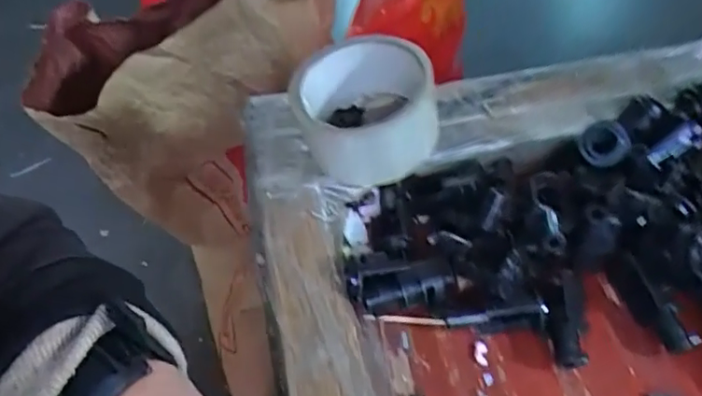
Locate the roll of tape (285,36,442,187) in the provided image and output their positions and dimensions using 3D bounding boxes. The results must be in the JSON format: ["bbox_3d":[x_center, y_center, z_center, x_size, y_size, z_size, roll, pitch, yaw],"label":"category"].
[{"bbox_3d":[0.010,-0.062,0.379,0.097,0.061,0.087,-5,49,-2],"label":"roll of tape"}]

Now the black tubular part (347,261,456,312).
[{"bbox_3d":[0.029,0.052,0.331,0.059,0.022,0.022,-6,49,-3],"label":"black tubular part"}]

